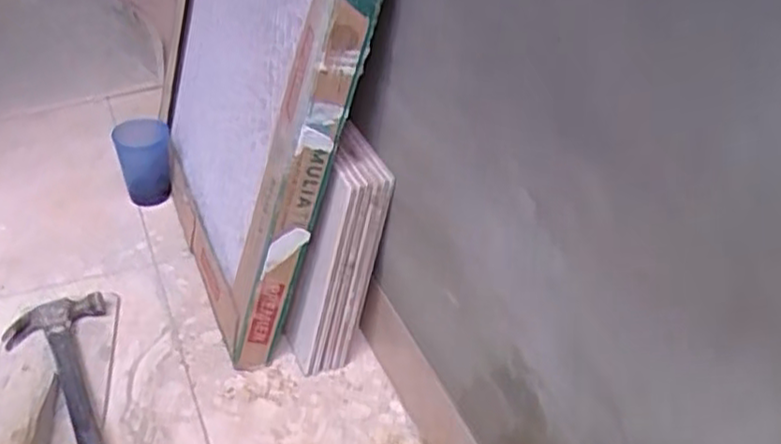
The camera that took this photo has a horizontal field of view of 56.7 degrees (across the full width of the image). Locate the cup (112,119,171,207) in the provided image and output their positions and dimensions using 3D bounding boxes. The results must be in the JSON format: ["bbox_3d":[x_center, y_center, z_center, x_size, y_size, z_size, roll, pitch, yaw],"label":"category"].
[{"bbox_3d":[-0.343,-0.077,1.012,0.070,0.113,0.070,-7,38,-14],"label":"cup"}]

